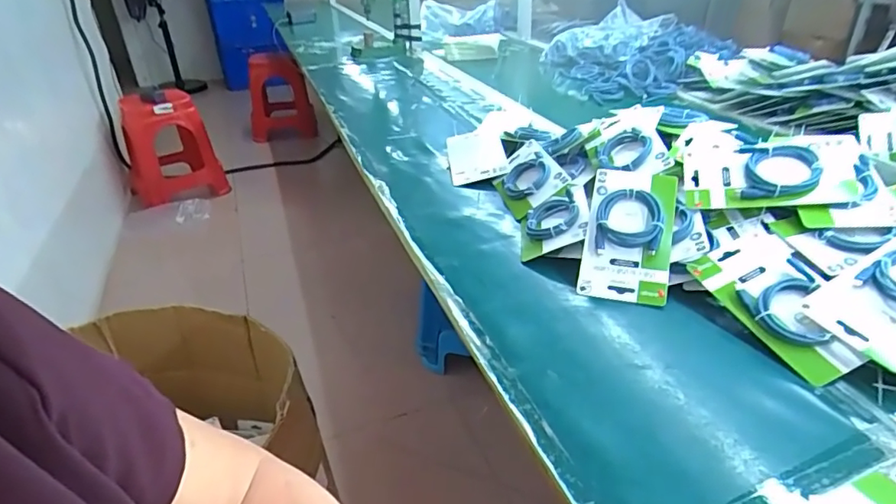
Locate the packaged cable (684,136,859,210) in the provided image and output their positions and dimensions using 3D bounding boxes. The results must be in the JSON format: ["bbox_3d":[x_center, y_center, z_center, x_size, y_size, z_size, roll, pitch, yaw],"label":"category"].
[{"bbox_3d":[0.396,-0.102,0.655,0.181,0.026,0.124,4,58,28],"label":"packaged cable"}]

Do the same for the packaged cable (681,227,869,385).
[{"bbox_3d":[0.354,0.050,0.557,0.097,0.021,0.172,-31,47,1],"label":"packaged cable"}]

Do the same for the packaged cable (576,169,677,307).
[{"bbox_3d":[0.222,-0.024,0.650,0.099,0.023,0.180,8,66,19],"label":"packaged cable"}]

